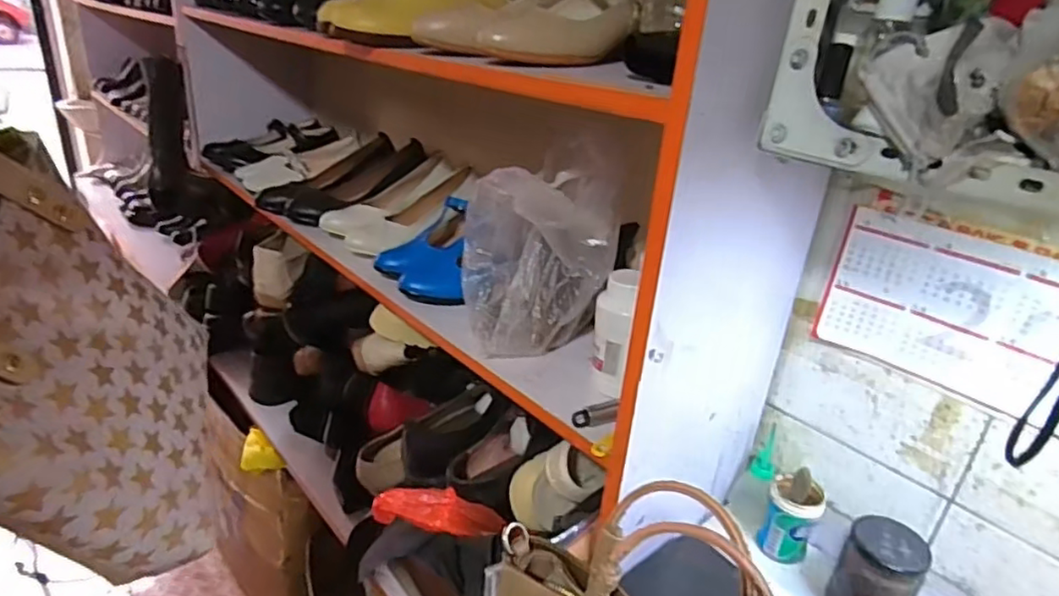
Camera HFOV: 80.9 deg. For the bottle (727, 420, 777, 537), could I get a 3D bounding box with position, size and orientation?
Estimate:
[{"bbox_3d":[0.254,0.204,0.703,0.040,0.101,0.057,16,27,21],"label":"bottle"}]

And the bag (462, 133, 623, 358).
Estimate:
[{"bbox_3d":[0.005,-0.062,0.701,0.142,0.192,0.167,-2,26,-15],"label":"bag"}]

